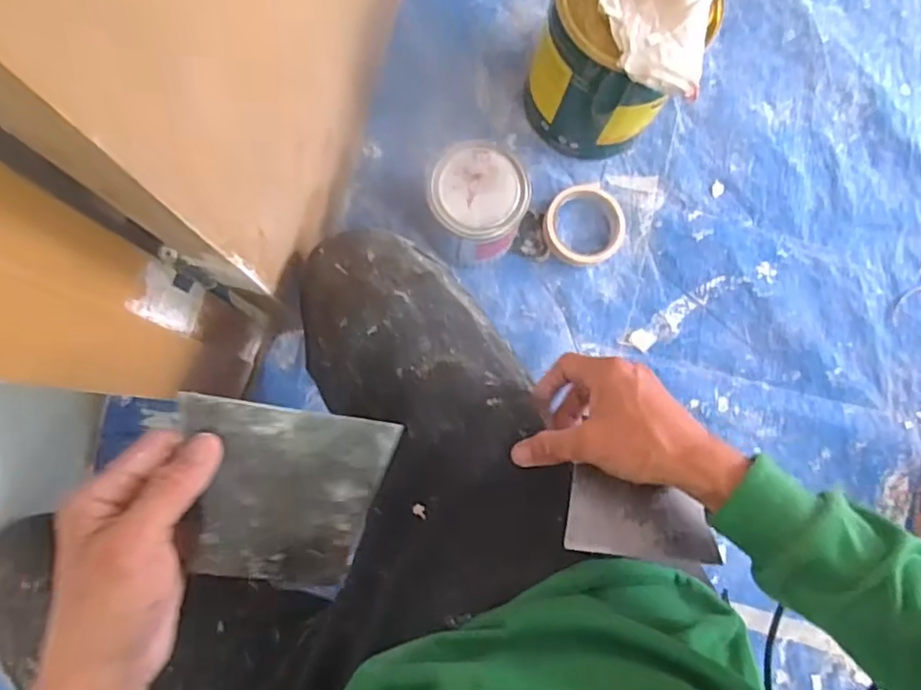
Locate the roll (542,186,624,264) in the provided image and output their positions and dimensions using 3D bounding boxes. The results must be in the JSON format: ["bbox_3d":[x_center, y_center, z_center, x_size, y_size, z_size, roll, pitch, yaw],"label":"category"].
[{"bbox_3d":[0.148,-0.141,0.772,0.095,0.030,0.088,0,82,-2],"label":"roll"}]

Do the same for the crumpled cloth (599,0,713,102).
[{"bbox_3d":[0.180,-0.323,0.597,0.096,0.030,0.179,3,83,-3],"label":"crumpled cloth"}]

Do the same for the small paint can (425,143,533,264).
[{"bbox_3d":[0.017,-0.147,0.715,0.100,0.129,0.100,0,83,-4],"label":"small paint can"}]

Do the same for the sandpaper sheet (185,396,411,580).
[{"bbox_3d":[-0.095,0.081,0.342,0.104,0.009,0.098,11,101,-11],"label":"sandpaper sheet"}]

